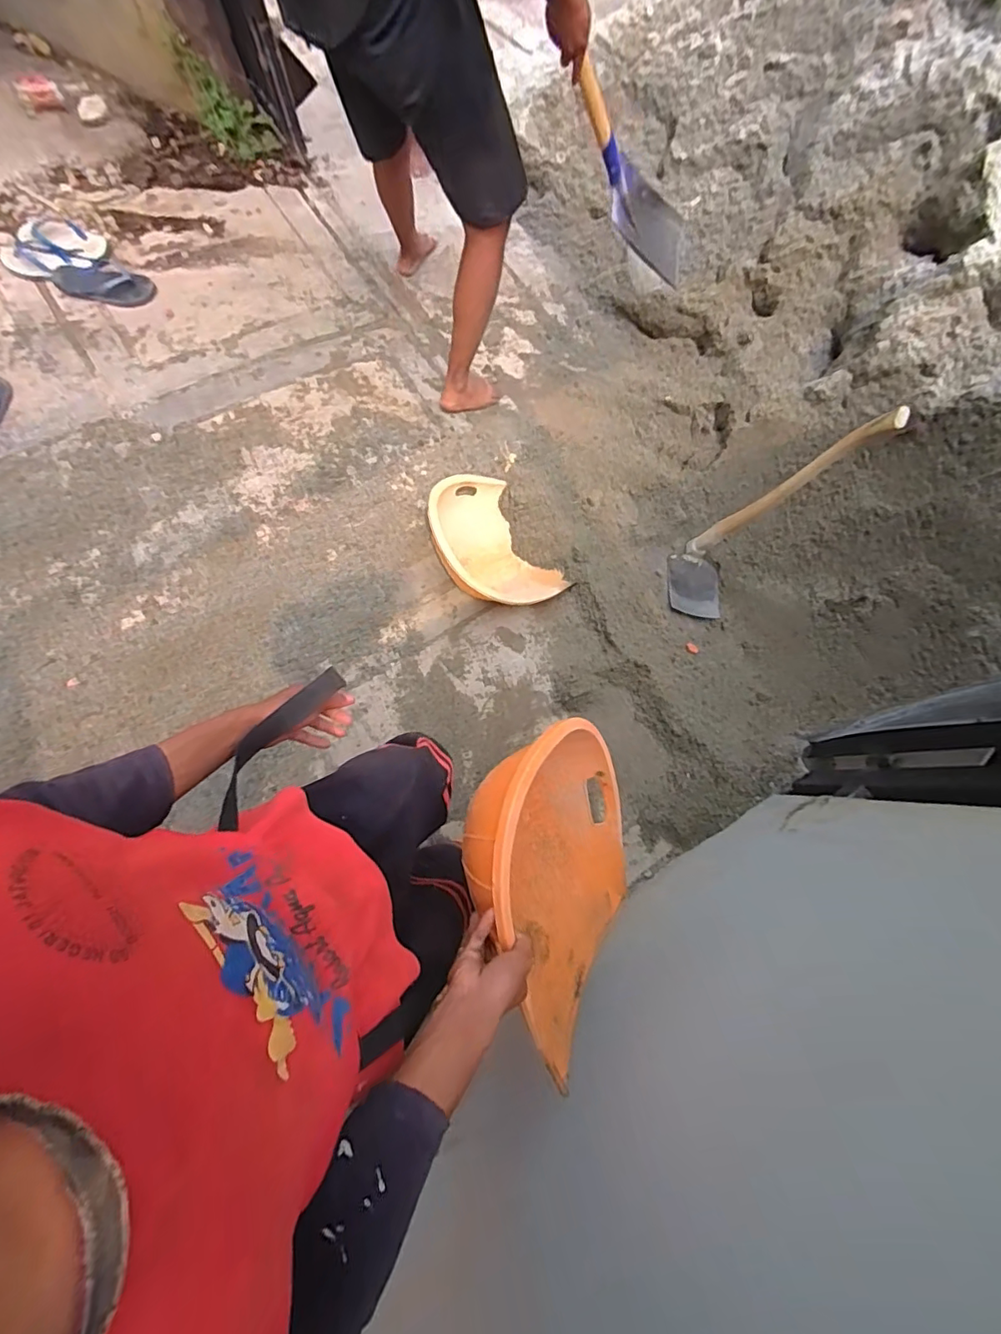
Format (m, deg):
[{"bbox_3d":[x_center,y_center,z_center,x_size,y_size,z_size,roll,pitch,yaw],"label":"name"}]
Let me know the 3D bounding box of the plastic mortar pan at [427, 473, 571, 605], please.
[{"bbox_3d":[-0.033,-0.350,1.516,0.285,0.109,0.435,-30,82,-6],"label":"plastic mortar pan"}]

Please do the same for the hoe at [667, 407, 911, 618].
[{"bbox_3d":[0.638,-0.347,1.329,0.208,0.631,0.314,41,82,6],"label":"hoe"}]

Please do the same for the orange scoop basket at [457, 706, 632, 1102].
[{"bbox_3d":[0.052,0.274,0.750,0.150,0.390,0.405,0,110,28],"label":"orange scoop basket"}]

